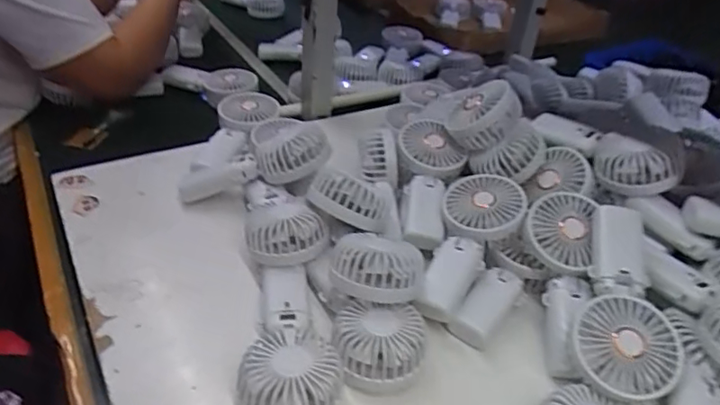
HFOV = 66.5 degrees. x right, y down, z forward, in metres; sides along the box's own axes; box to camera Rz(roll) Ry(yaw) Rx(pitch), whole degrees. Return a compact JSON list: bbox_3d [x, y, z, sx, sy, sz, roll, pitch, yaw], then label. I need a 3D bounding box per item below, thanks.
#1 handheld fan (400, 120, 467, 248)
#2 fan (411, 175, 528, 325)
[{"bbox_3d":[0.081,-0.023,0.651,0.082,0.044,0.187,8,51,1],"label":"handheld fan"},{"bbox_3d":[0.112,0.041,0.576,0.084,0.037,0.180,22,63,19],"label":"fan"}]

